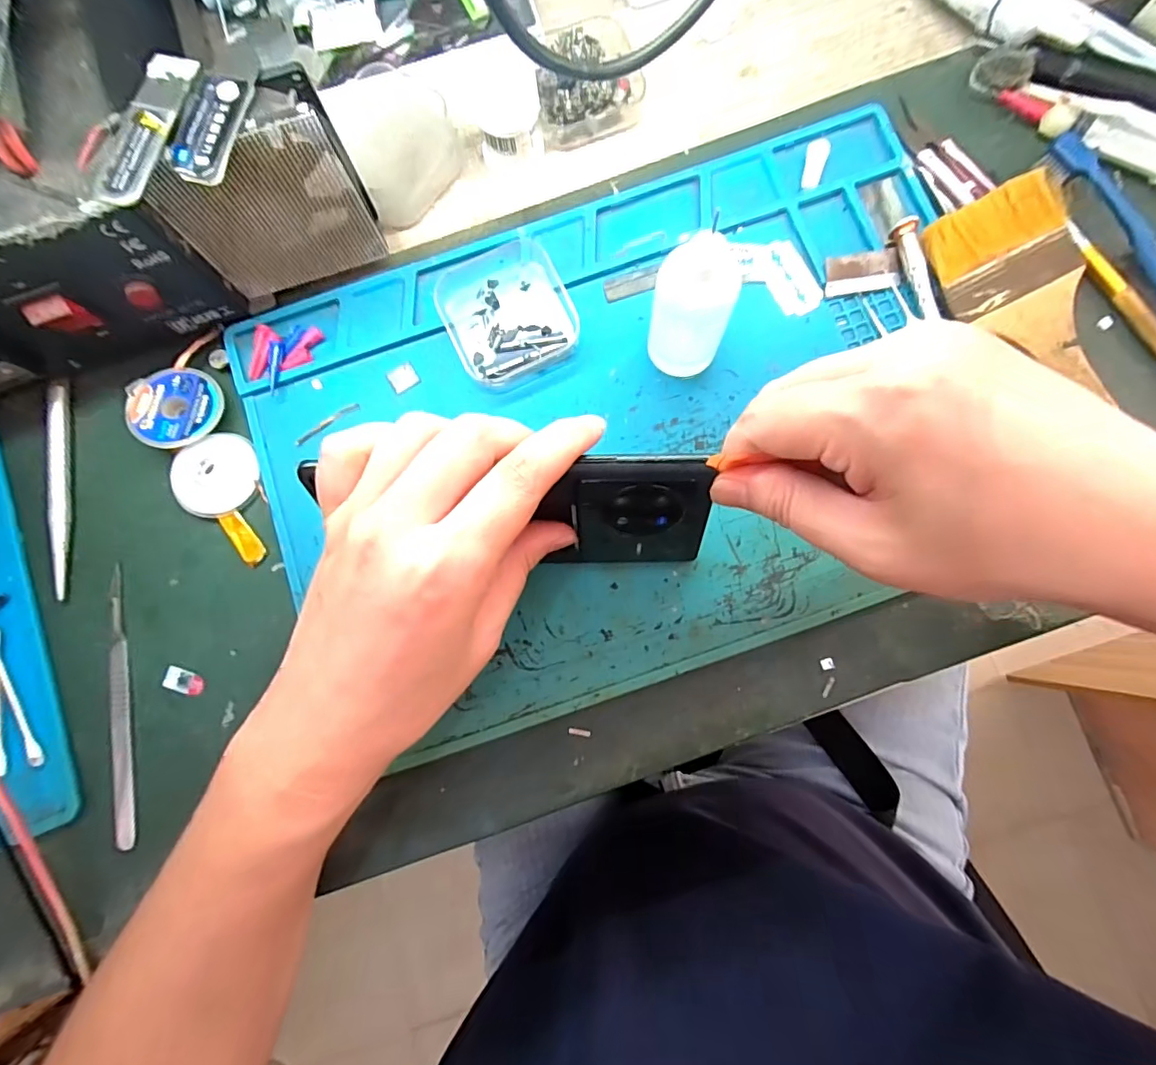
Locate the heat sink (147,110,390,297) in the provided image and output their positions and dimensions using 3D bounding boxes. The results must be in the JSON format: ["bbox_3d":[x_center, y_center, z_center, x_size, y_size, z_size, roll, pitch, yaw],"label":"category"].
[{"bbox_3d":[-0.142,-0.150,0.250,0.077,0.080,0.020,-25,82,-1],"label":"heat sink"}]

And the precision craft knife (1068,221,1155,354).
[{"bbox_3d":[0.282,-0.111,0.266,0.008,0.007,0.108,-33,82,-2],"label":"precision craft knife"}]

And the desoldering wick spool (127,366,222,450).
[{"bbox_3d":[-0.209,-0.065,0.275,0.046,0.008,0.046,2,71,-6],"label":"desoldering wick spool"}]

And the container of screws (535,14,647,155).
[{"bbox_3d":[0.007,-0.254,0.295,0.058,0.020,0.064,-4,82,2],"label":"container of screws"}]

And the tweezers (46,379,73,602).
[{"bbox_3d":[-0.272,-0.024,0.276,0.012,0.005,0.112,-7,82,2],"label":"tweezers"}]

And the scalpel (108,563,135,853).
[{"bbox_3d":[-0.227,0.085,0.261,0.009,0.004,0.134,-10,82,2],"label":"scalpel"}]

